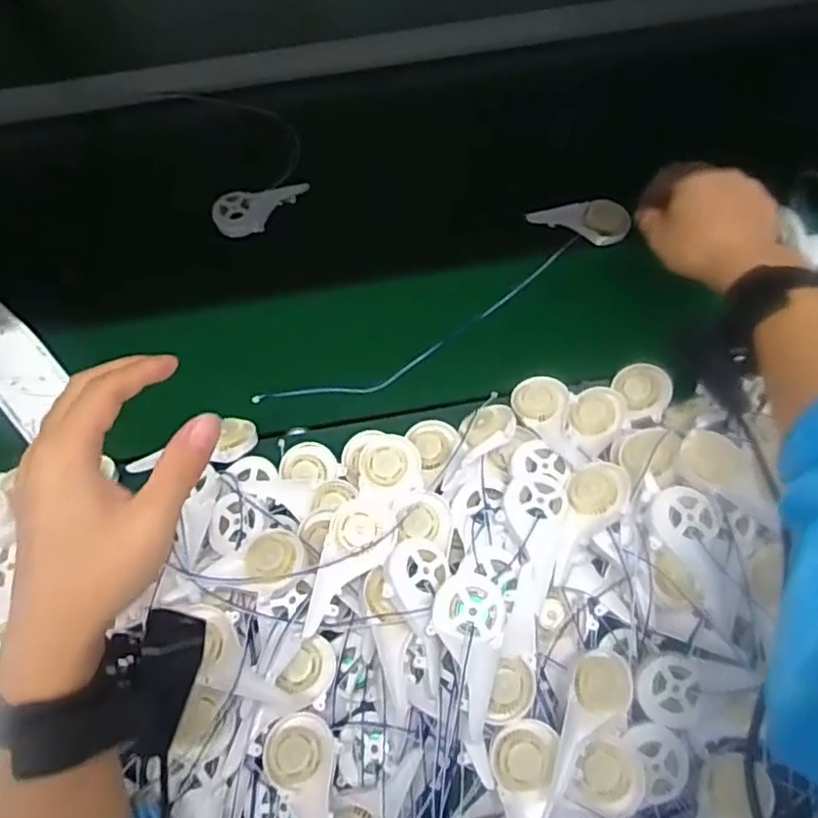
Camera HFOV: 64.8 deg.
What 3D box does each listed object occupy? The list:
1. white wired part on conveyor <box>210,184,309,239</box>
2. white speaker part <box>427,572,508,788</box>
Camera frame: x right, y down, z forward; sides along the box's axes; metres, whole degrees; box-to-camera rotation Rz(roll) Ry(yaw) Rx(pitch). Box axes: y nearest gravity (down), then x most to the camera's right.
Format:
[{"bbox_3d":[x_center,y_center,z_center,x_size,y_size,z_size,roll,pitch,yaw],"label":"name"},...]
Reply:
[{"bbox_3d":[-0.137,-0.188,0.602,0.089,0.019,0.042,-16,68,-4],"label":"white wired part on conveyor"},{"bbox_3d":[0.037,0.160,0.384,0.043,0.015,0.117,-2,85,2],"label":"white speaker part"}]

